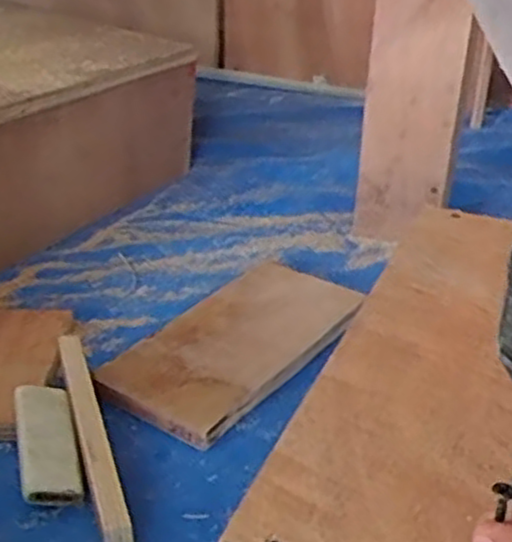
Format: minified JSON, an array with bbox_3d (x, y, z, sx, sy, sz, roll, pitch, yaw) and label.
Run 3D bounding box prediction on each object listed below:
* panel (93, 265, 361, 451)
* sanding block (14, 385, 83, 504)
[{"bbox_3d":[-0.011,0.063,0.693,0.135,0.023,0.275,19,32,28],"label":"panel"},{"bbox_3d":[-0.154,0.124,0.550,0.039,0.028,0.105,-7,29,-17],"label":"sanding block"}]

